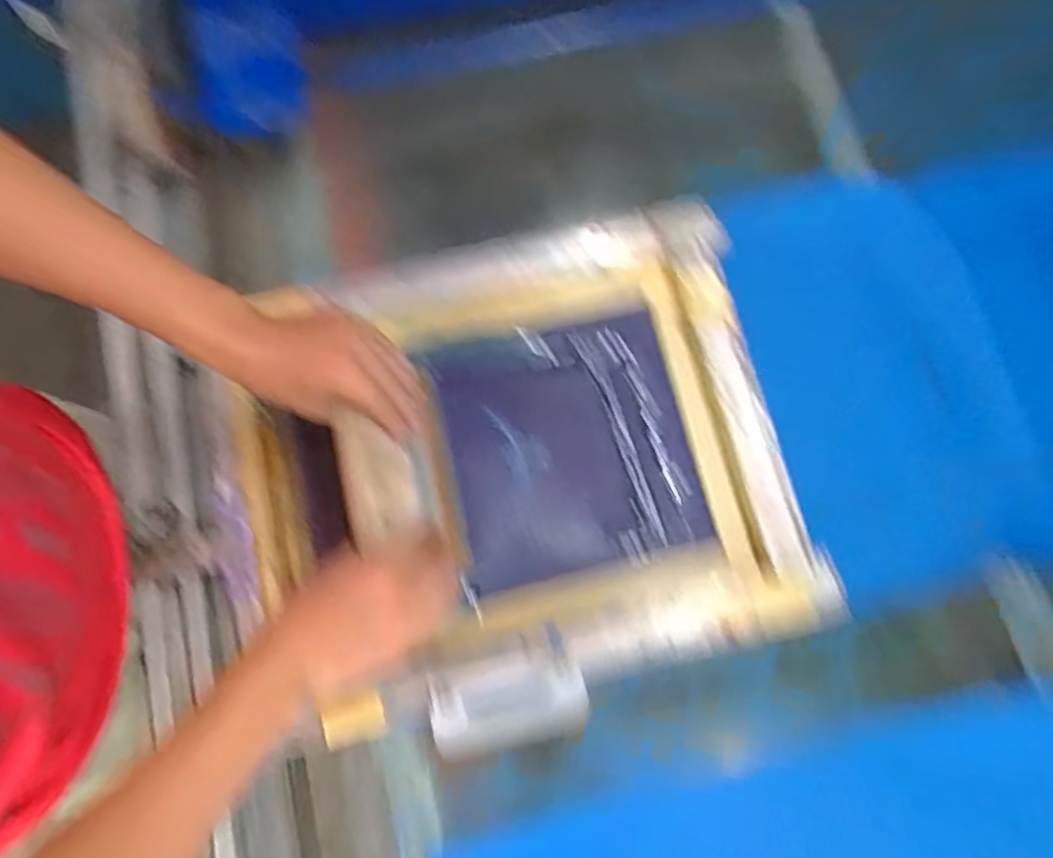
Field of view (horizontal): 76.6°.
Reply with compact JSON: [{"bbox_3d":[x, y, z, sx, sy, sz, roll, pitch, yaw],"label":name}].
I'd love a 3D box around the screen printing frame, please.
[{"bbox_3d":[-0.010,0.033,0.580,0.464,0.060,0.395,-12,77,-5],"label":"screen printing frame"}]

